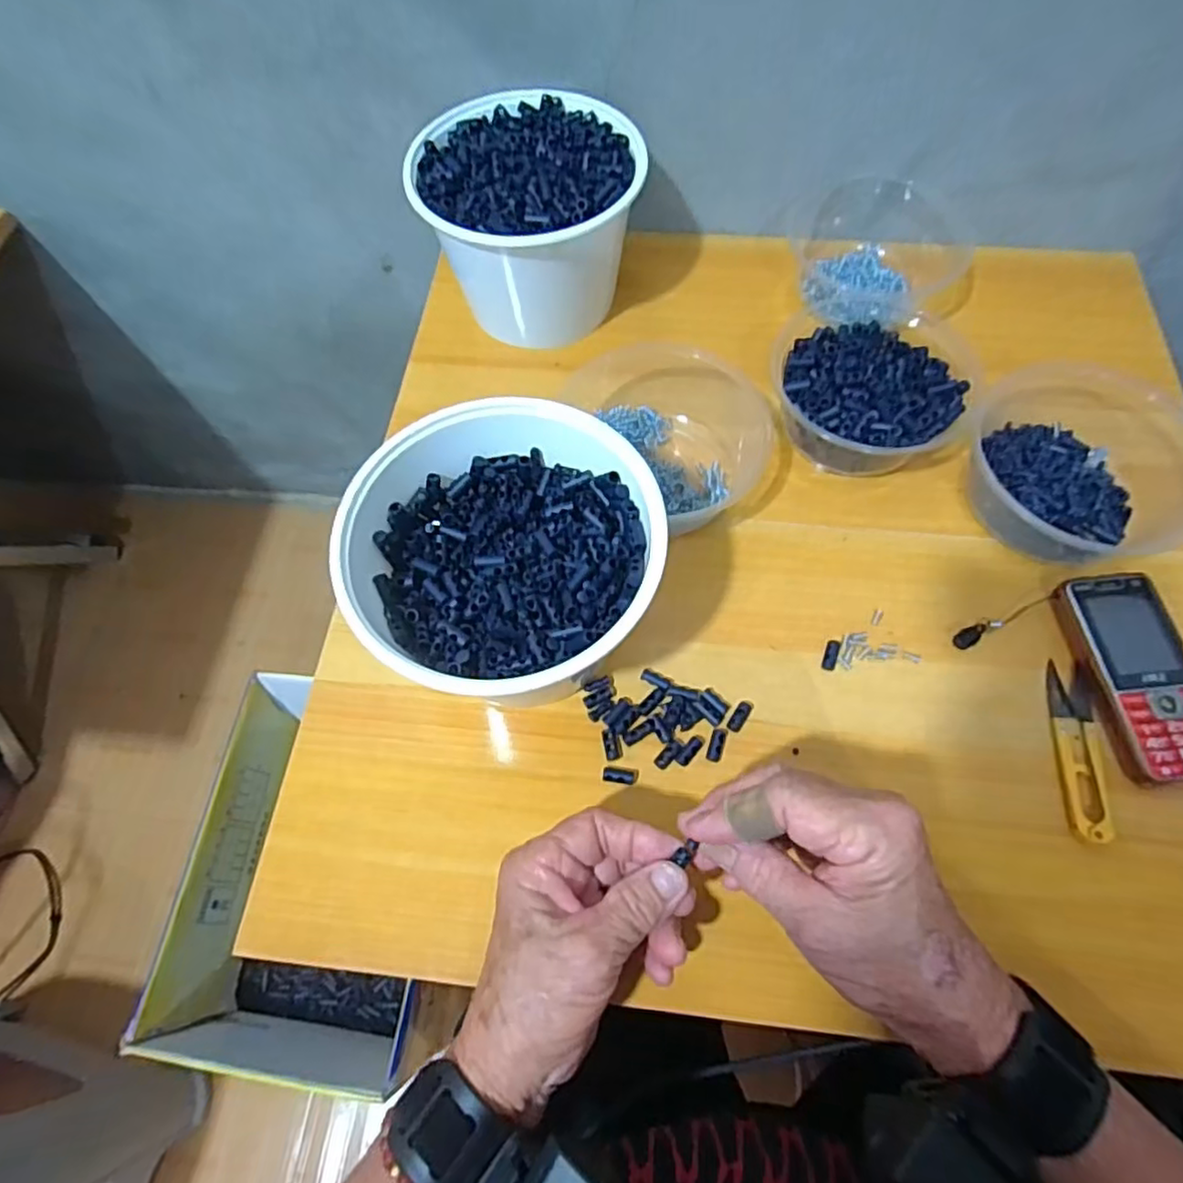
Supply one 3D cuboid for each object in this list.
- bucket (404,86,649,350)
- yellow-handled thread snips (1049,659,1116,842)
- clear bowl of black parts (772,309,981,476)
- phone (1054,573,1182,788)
[{"bbox_3d":[-0.044,-0.285,0.520,0.157,0.109,0.153,-1,65,2],"label":"bucket"},{"bbox_3d":[0.285,0.092,0.388,0.023,0.010,0.102,8,65,6],"label":"yellow-handled thread snips"},{"bbox_3d":[0.196,-0.142,0.475,0.132,0.057,0.125,-1,65,2],"label":"clear bowl of black parts"},{"bbox_3d":[0.330,0.050,0.400,0.059,0.017,0.126,-7,65,-1],"label":"phone"}]

